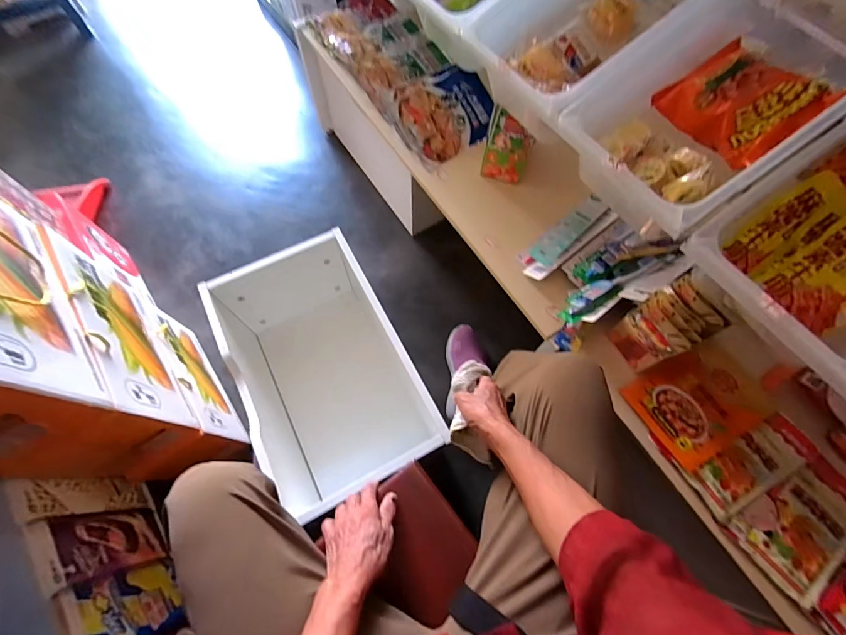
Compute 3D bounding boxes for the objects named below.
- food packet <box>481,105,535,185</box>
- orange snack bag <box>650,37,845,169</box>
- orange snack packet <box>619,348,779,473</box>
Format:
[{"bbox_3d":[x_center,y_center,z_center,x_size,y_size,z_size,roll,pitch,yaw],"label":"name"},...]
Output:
[{"bbox_3d":[0.156,-0.311,0.716,0.079,0.151,0.017,21,68,8],"label":"food packet"},{"bbox_3d":[0.411,-0.284,0.500,0.129,0.061,0.149,-30,71,-13],"label":"orange snack bag"},{"bbox_3d":[0.446,0.129,0.614,0.200,0.013,0.144,-26,70,-11],"label":"orange snack packet"}]

